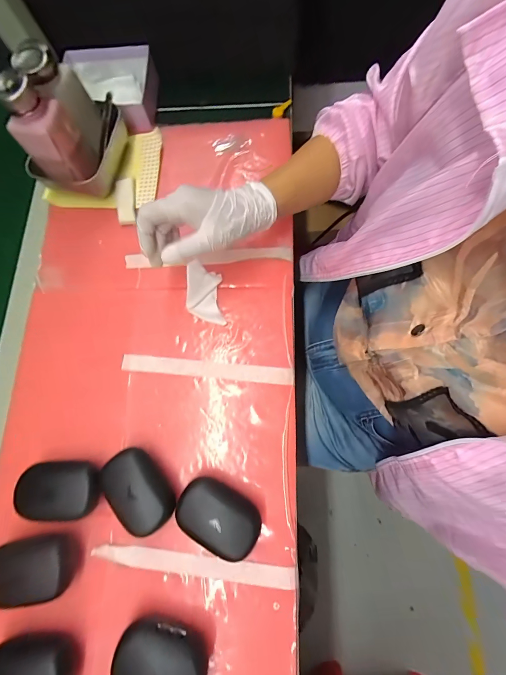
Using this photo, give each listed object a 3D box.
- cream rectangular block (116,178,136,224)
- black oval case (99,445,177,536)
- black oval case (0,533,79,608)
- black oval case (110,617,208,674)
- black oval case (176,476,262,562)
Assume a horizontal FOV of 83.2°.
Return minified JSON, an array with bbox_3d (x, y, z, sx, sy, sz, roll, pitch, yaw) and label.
[{"bbox_3d":[-0.175,-0.188,0.393,0.024,0.006,0.069,-7,78,0],"label":"cream rectangular block"},{"bbox_3d":[-0.120,0.159,0.301,0.053,0.034,0.082,-38,79,-7],"label":"black oval case"},{"bbox_3d":[-0.224,0.232,0.289,0.081,0.031,0.058,-3,78,1],"label":"black oval case"},{"bbox_3d":[-0.085,0.302,0.269,0.084,0.029,0.055,12,78,4],"label":"black oval case"},{"bbox_3d":[-0.035,0.182,0.291,0.084,0.038,0.053,28,80,7],"label":"black oval case"}]

